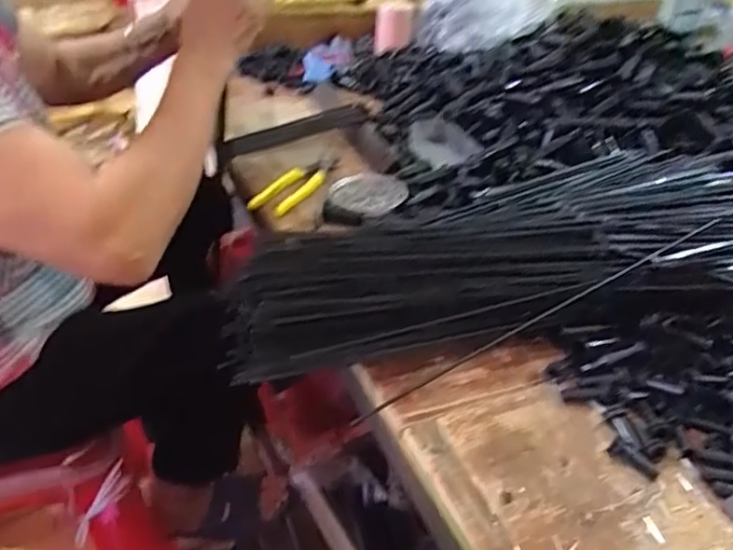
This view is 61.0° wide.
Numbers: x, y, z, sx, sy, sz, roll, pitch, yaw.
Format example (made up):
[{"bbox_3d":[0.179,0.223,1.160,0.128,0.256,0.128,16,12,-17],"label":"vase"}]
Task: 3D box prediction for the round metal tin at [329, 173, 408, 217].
[{"bbox_3d":[0.003,-0.102,0.767,0.090,0.012,0.095,3,36,-2],"label":"round metal tin"}]

